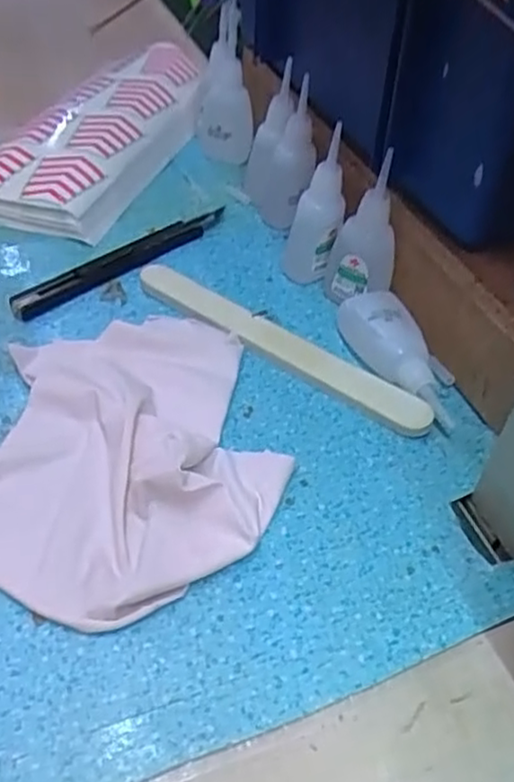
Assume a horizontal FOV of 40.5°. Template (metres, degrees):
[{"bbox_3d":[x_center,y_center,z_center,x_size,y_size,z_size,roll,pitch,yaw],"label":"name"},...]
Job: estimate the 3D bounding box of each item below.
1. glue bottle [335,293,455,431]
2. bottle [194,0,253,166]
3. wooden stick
[{"bbox_3d":[0.070,-0.016,0.345,0.034,0.019,0.082,-10,48,-14],"label":"glue bottle"},{"bbox_3d":[-0.022,-0.207,0.474,0.038,0.087,0.044,-1,46,-6],"label":"bottle"},{"bbox_3d":[0.009,-0.025,0.356,0.173,0.007,0.024,29,50,21],"label":"wooden stick"}]

